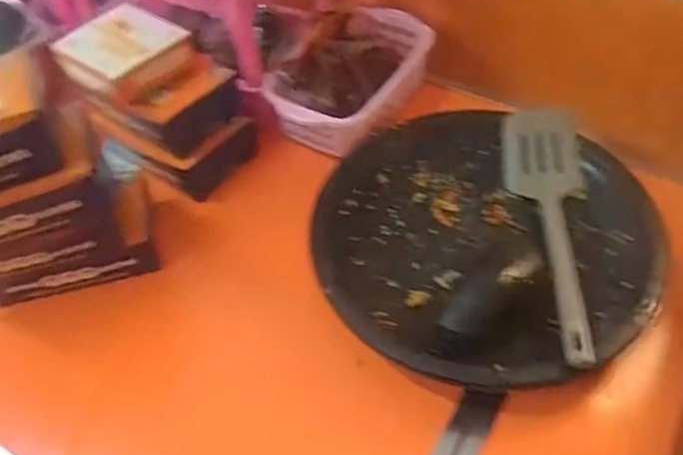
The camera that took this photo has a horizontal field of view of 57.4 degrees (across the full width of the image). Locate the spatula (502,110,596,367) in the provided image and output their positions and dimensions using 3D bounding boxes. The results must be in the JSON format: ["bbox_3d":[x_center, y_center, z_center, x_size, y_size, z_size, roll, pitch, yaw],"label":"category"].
[{"bbox_3d":[0.226,-0.001,0.636,0.079,0.050,0.318,-2,50,1],"label":"spatula"}]

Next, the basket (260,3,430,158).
[{"bbox_3d":[0.008,-0.199,0.807,0.153,0.069,0.235,25,56,22],"label":"basket"}]

